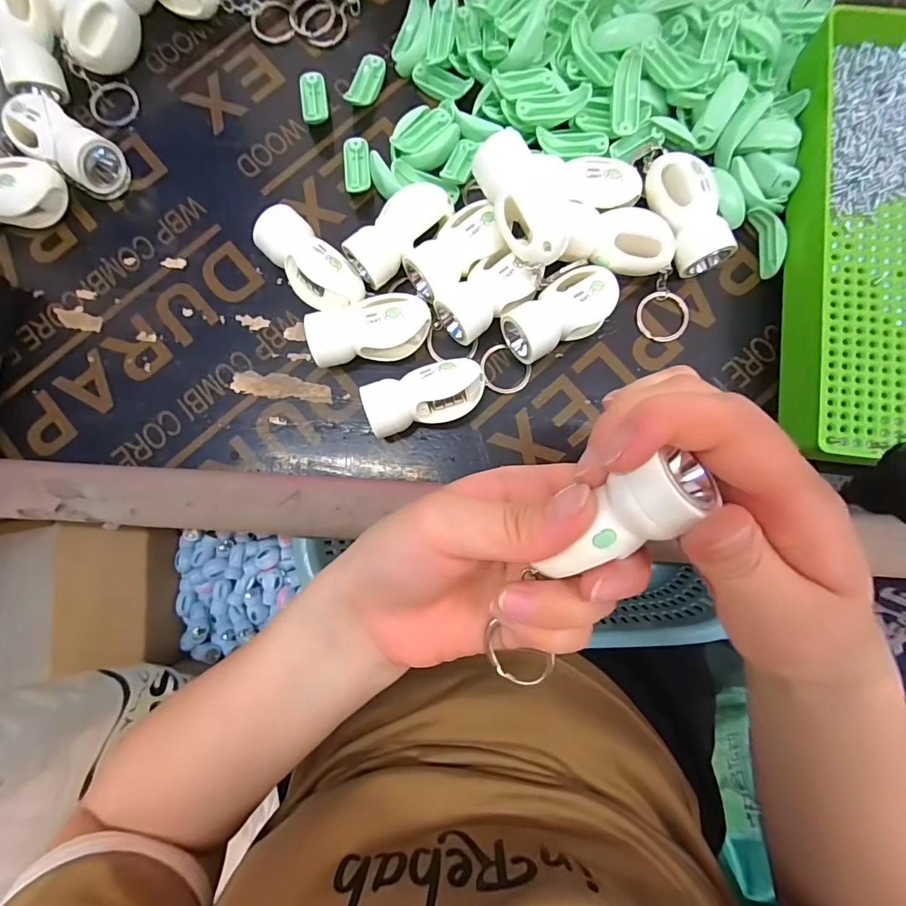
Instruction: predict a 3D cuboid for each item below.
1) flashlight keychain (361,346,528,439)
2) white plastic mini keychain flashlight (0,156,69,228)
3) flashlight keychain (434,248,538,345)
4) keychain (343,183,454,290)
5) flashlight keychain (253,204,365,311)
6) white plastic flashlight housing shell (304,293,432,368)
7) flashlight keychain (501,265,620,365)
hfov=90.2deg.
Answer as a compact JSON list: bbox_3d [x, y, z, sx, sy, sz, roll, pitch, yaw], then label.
[{"bbox_3d":[-0.001,-0.033,0.249,0.089,0.029,0.028,-15,83,-1],"label":"flashlight keychain"},{"bbox_3d":[-0.264,-0.151,0.267,0.067,0.032,0.030,-3,83,1],"label":"white plastic mini keychain flashlight"},{"bbox_3d":[0.016,-0.086,0.252,0.054,0.028,0.034,-31,83,-3],"label":"flashlight keychain"},{"bbox_3d":[-0.030,-0.126,0.260,0.028,0.022,0.066,45,86,6],"label":"keychain"},{"bbox_3d":[-0.081,-0.105,0.258,0.032,0.030,0.065,-44,84,-4],"label":"flashlight keychain"},{"bbox_3d":[-0.045,-0.069,0.253,0.065,0.031,0.031,-11,83,0],"label":"white plastic flashlight housing shell"},{"bbox_3d":[0.058,-0.075,0.251,0.068,0.032,0.033,-34,84,-3],"label":"flashlight keychain"}]

